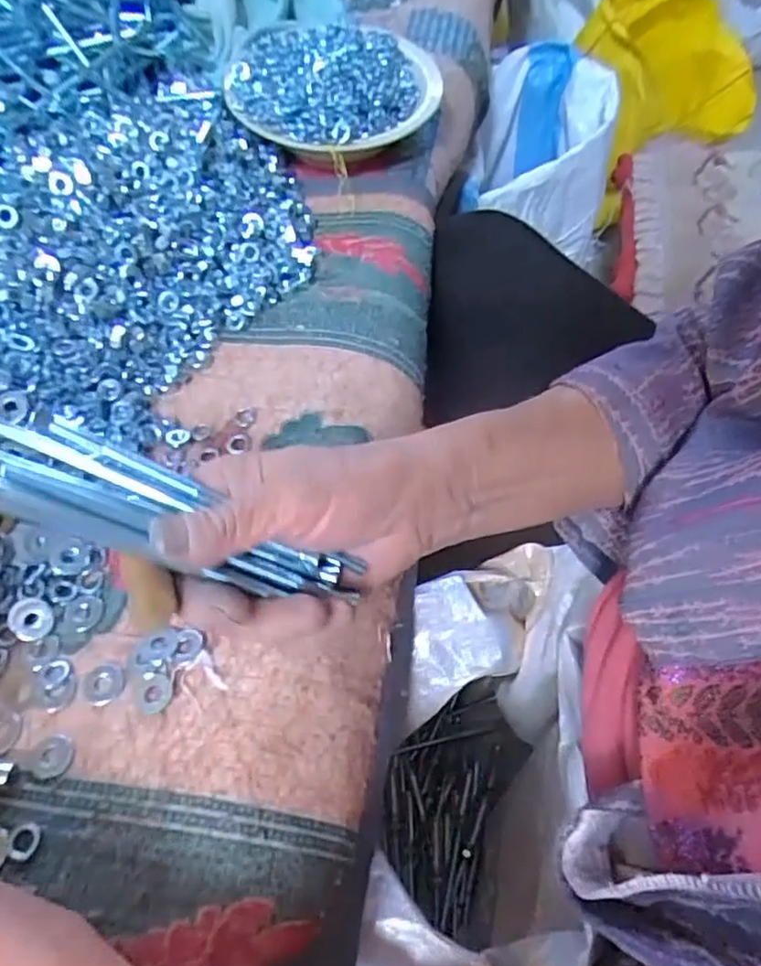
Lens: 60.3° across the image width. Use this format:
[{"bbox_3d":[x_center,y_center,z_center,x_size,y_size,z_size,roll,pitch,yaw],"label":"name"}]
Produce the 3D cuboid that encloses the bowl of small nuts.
[{"bbox_3d":[-0.038,-0.316,0.537,0.164,0.060,0.157,1,57,-2],"label":"bowl of small nuts"}]

